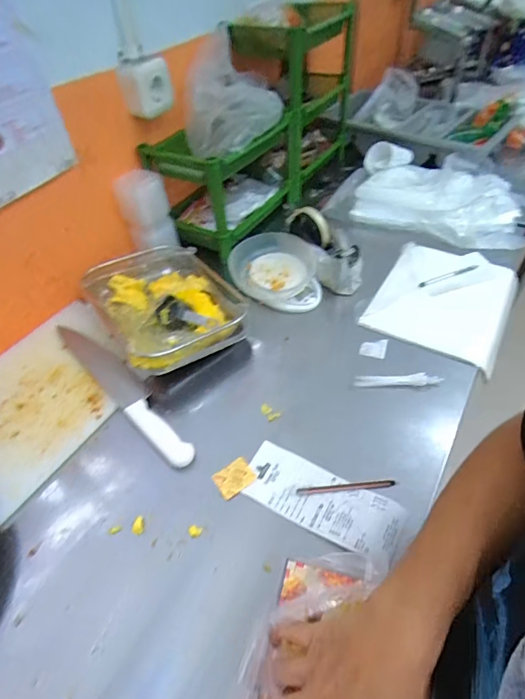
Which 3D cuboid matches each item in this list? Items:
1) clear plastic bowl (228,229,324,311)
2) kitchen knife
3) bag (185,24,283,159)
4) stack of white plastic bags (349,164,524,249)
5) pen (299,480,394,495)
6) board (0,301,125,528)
[{"bbox_3d":[0.024,-0.146,0.764,0.173,0.066,0.142,2,51,4],"label":"clear plastic bowl"},{"bbox_3d":[-0.219,0.051,0.634,0.053,0.015,0.349,-37,59,-26],"label":"kitchen knife"},{"bbox_3d":[-0.052,-0.479,0.782,0.133,0.167,0.181,27,55,25],"label":"bag"},{"bbox_3d":[0.404,-0.349,0.921,0.369,0.066,0.274,16,53,13],"label":"stack of white plastic bags"},{"bbox_3d":[0.106,0.177,0.518,0.122,0.011,0.010,-3,51,-1],"label":"pen"},{"bbox_3d":[-0.341,0.063,0.628,0.230,0.016,0.319,24,55,19],"label":"board"}]

